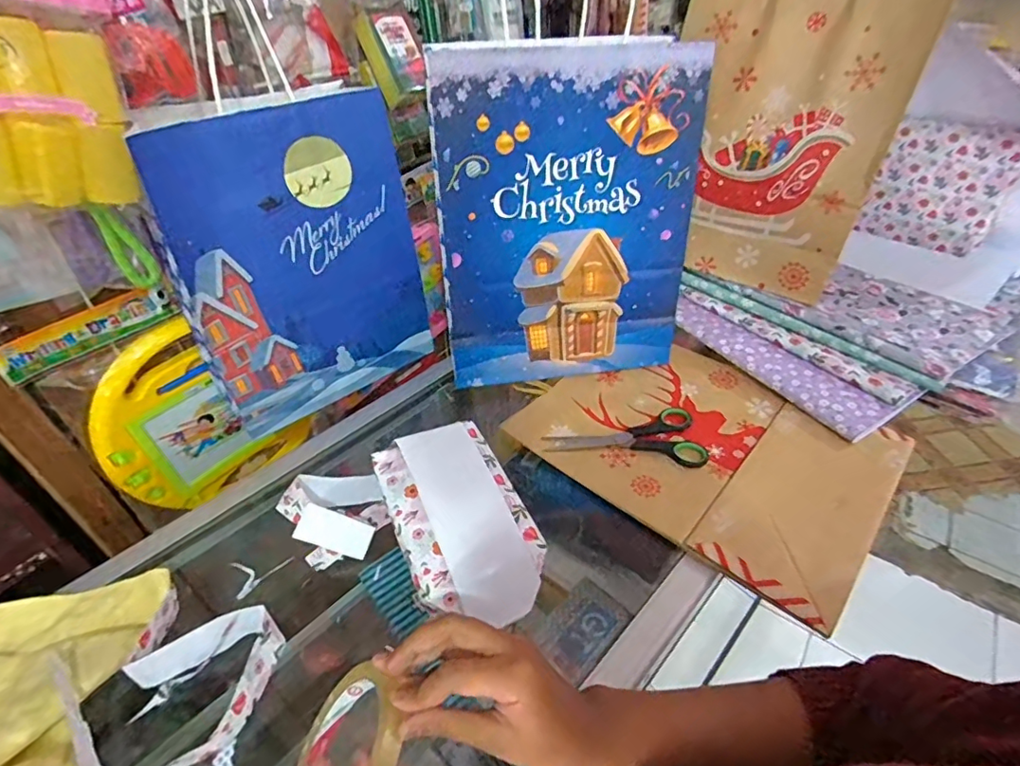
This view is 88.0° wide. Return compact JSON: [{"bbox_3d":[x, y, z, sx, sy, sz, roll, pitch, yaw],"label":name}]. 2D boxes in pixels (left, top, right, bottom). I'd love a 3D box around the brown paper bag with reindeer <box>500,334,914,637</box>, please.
[{"bbox_3d":[0.199,0.054,0.547,0.327,0.016,0.255,31,50,32],"label":"brown paper bag with reindeer"}]

